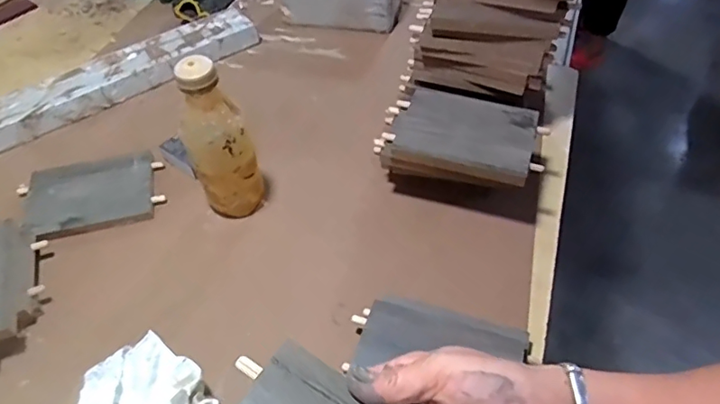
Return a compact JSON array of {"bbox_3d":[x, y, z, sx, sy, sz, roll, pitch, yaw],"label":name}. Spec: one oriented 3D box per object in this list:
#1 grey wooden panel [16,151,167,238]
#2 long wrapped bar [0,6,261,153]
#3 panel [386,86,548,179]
[{"bbox_3d":[-0.340,-0.009,0.673,0.162,0.018,0.114,-13,54,-17],"label":"grey wooden panel"},{"bbox_3d":[-0.456,-0.143,0.789,0.661,0.046,0.083,-30,55,-22],"label":"long wrapped bar"},{"bbox_3d":[0.129,-0.088,0.627,0.169,0.014,0.113,18,53,17],"label":"panel"}]

